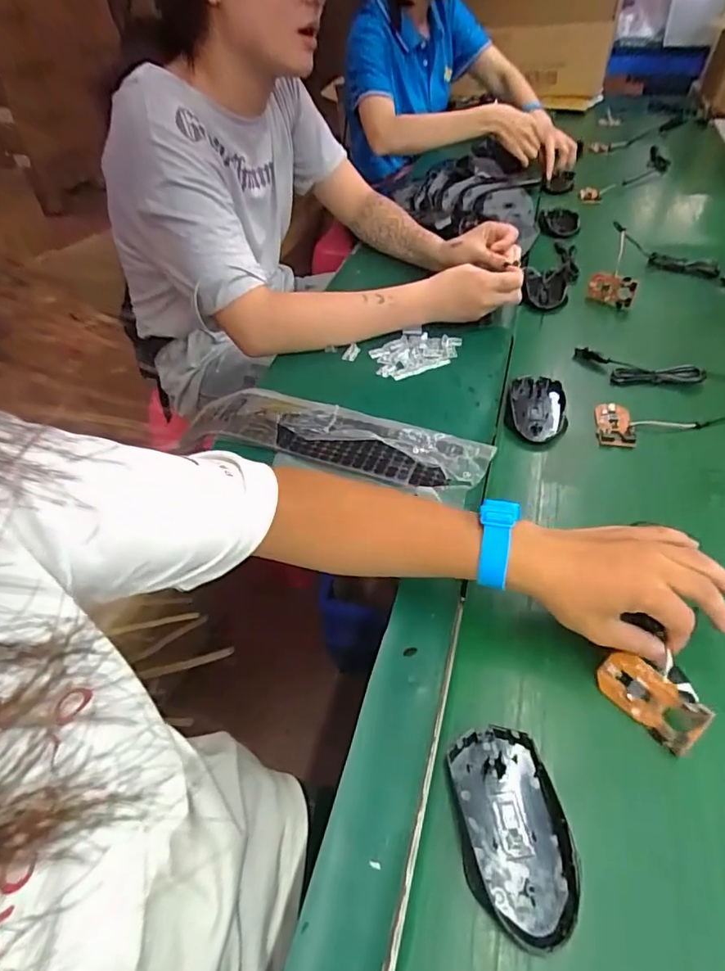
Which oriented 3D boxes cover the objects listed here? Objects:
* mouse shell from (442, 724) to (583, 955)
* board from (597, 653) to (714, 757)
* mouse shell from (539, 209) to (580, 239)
[{"bbox_3d":[0.092,0.208,0.327,0.063,0.017,0.112,-4,46,-2],"label":"mouse shell"},{"bbox_3d":[0.200,0.149,0.373,0.069,0.004,0.038,40,98,34],"label":"board"},{"bbox_3d":[0.367,-0.491,0.995,0.073,0.018,0.112,6,45,9],"label":"mouse shell"}]

